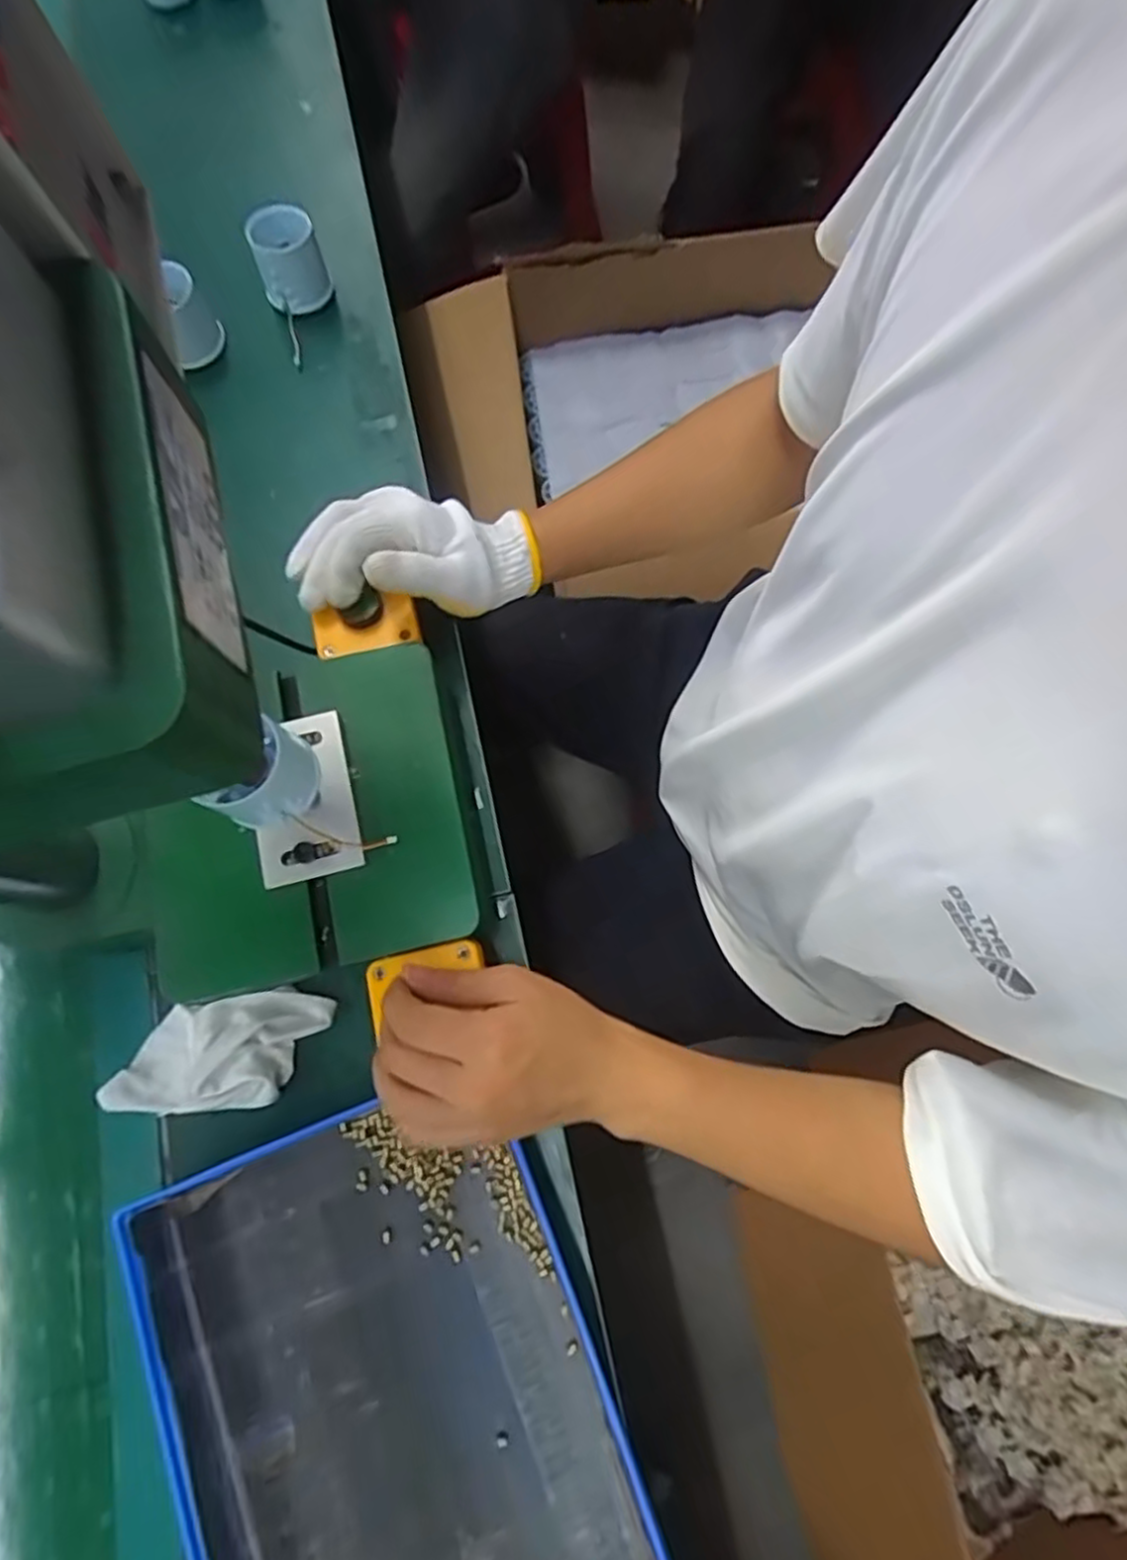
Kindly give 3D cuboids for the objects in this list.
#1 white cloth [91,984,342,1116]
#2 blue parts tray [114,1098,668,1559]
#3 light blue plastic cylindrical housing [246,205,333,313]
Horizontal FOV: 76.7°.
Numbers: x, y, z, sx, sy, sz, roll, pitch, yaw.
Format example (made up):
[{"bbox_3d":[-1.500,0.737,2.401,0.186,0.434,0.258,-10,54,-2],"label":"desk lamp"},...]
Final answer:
[{"bbox_3d":[-0.225,0.176,0.456,0.148,0.024,0.066,-10,76,-1],"label":"white cloth"},{"bbox_3d":[-0.099,0.363,0.415,0.244,0.058,0.321,-23,77,-4],"label":"blue parts tray"},{"bbox_3d":[-0.227,-0.430,0.594,0.055,0.058,0.050,-20,77,-4],"label":"light blue plastic cylindrical housing"}]

